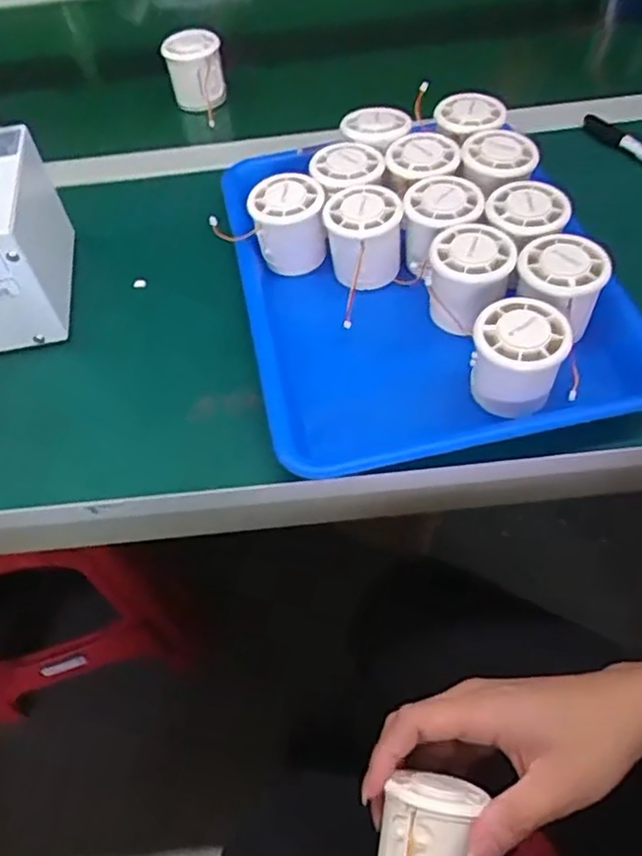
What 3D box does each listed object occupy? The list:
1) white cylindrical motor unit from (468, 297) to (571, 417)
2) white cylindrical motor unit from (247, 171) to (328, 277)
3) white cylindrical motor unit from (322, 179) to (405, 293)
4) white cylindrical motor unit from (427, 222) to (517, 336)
[{"bbox_3d":[0.124,-0.044,0.431,0.054,0.056,0.053,-3,53,4],"label":"white cylindrical motor unit"},{"bbox_3d":[-0.024,-0.156,0.528,0.056,0.058,0.053,-3,53,4],"label":"white cylindrical motor unit"},{"bbox_3d":[0.032,-0.142,0.513,0.052,0.060,0.055,-3,53,4],"label":"white cylindrical motor unit"},{"bbox_3d":[0.103,-0.103,0.473,0.053,0.049,0.058,3,54,8],"label":"white cylindrical motor unit"}]

